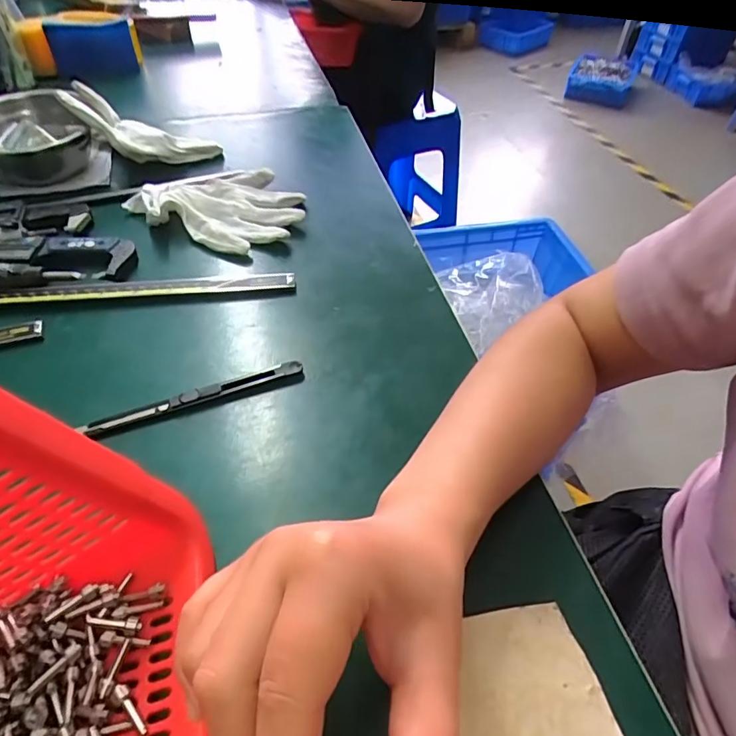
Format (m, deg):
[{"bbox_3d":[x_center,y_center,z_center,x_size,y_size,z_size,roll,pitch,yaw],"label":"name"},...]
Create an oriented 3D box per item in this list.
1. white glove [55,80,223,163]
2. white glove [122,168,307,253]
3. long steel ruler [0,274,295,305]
[{"bbox_3d":[-0.221,-0.225,0.492,0.143,0.042,0.045,13,42,-31],"label":"white glove"},{"bbox_3d":[-0.134,-0.149,0.457,0.146,0.029,0.102,14,48,6],"label":"white glove"},{"bbox_3d":[-0.209,-0.057,0.383,0.302,0.004,0.017,-5,59,-8],"label":"long steel ruler"}]

